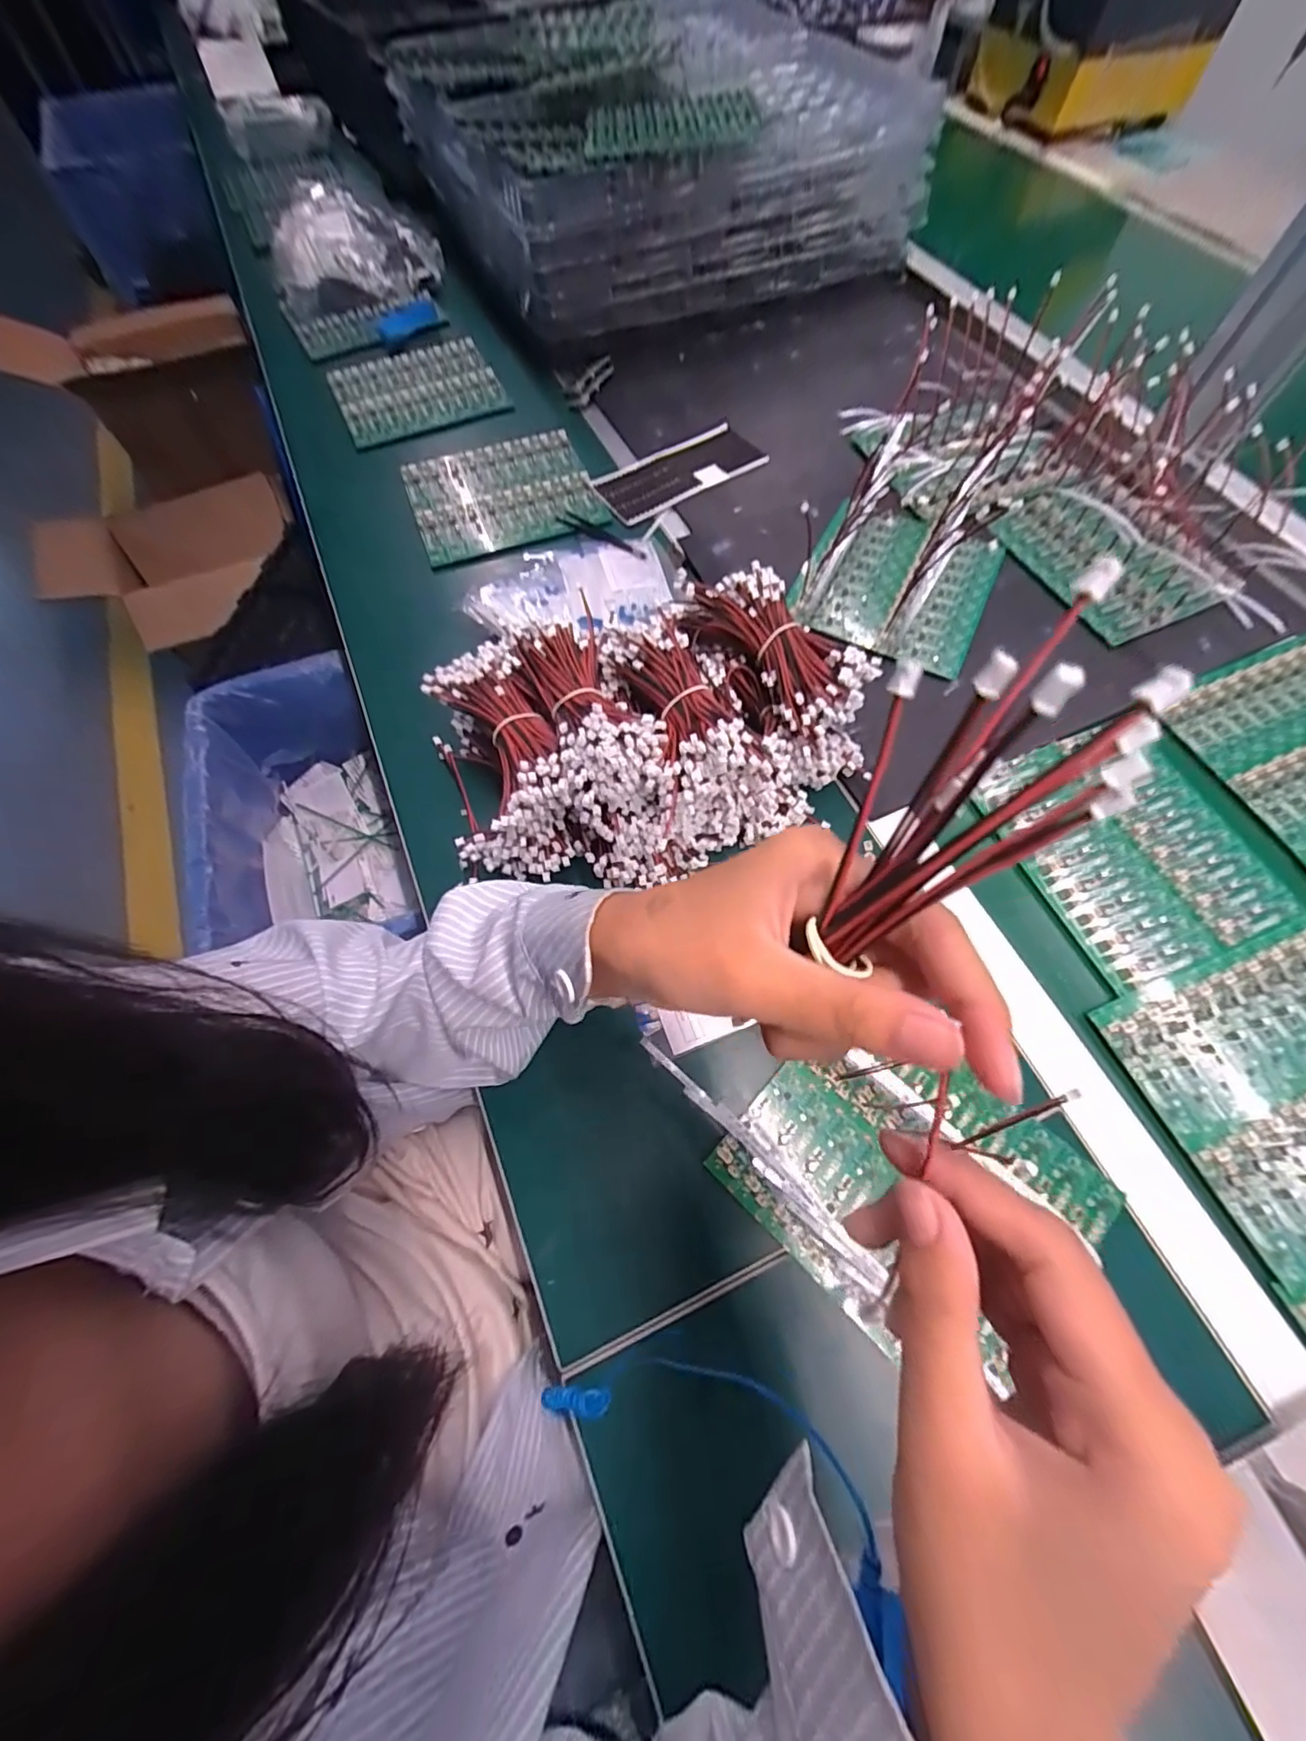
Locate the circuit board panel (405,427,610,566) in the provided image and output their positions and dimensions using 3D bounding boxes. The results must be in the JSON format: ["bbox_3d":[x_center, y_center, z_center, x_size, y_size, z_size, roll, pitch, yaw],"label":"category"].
[{"bbox_3d":[-0.174,-0.432,0.640,0.200,0.009,0.179,-19,73,-5],"label":"circuit board panel"}]

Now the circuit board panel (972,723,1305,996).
[{"bbox_3d":[0.380,-0.023,0.442,0.174,0.012,0.202,-18,67,-8],"label":"circuit board panel"}]

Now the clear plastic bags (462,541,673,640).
[{"bbox_3d":[-0.084,-0.285,0.564,0.190,0.023,0.126,-5,66,-3],"label":"clear plastic bags"}]

